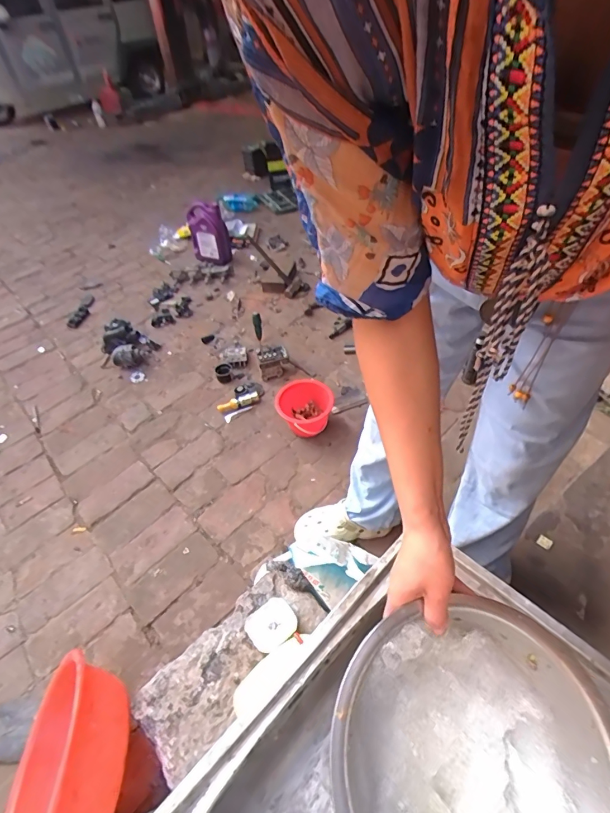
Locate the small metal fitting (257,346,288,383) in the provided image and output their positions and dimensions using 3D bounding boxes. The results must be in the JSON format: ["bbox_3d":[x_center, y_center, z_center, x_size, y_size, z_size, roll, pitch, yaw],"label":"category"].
[{"bbox_3d":[-0.122,-0.173,1.594,0.116,0.082,0.111,-14,48,-6],"label":"small metal fitting"}]

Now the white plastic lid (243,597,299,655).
[{"bbox_3d":[-0.066,0.435,0.814,0.092,0.029,0.086,-37,59,-21],"label":"white plastic lid"}]

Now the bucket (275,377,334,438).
[{"bbox_3d":[0.004,0.007,1.374,0.183,0.124,0.179,-3,48,4],"label":"bucket"}]

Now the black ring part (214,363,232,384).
[{"bbox_3d":[-0.321,-0.132,1.617,0.066,0.051,0.088,-15,48,-7],"label":"black ring part"}]

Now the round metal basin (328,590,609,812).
[{"bbox_3d":[0.153,0.330,0.377,0.246,0.110,0.245,-2,53,3],"label":"round metal basin"}]

